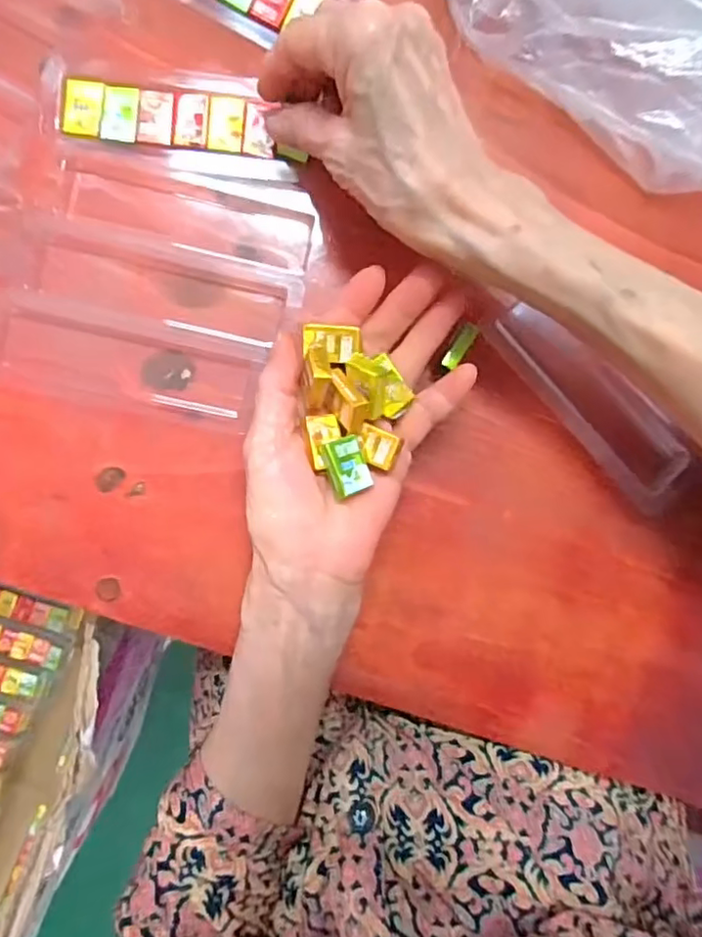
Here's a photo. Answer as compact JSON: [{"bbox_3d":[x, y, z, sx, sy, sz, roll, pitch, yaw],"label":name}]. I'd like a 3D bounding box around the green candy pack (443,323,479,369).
[{"bbox_3d":[0.054,-0.061,0.295,0.009,0.011,0.024,32,90,-4],"label":"green candy pack"}]

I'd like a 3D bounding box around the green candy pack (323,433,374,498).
[{"bbox_3d":[-0.002,-0.002,0.260,0.020,0.007,0.023,-19,86,-29],"label":"green candy pack"}]

